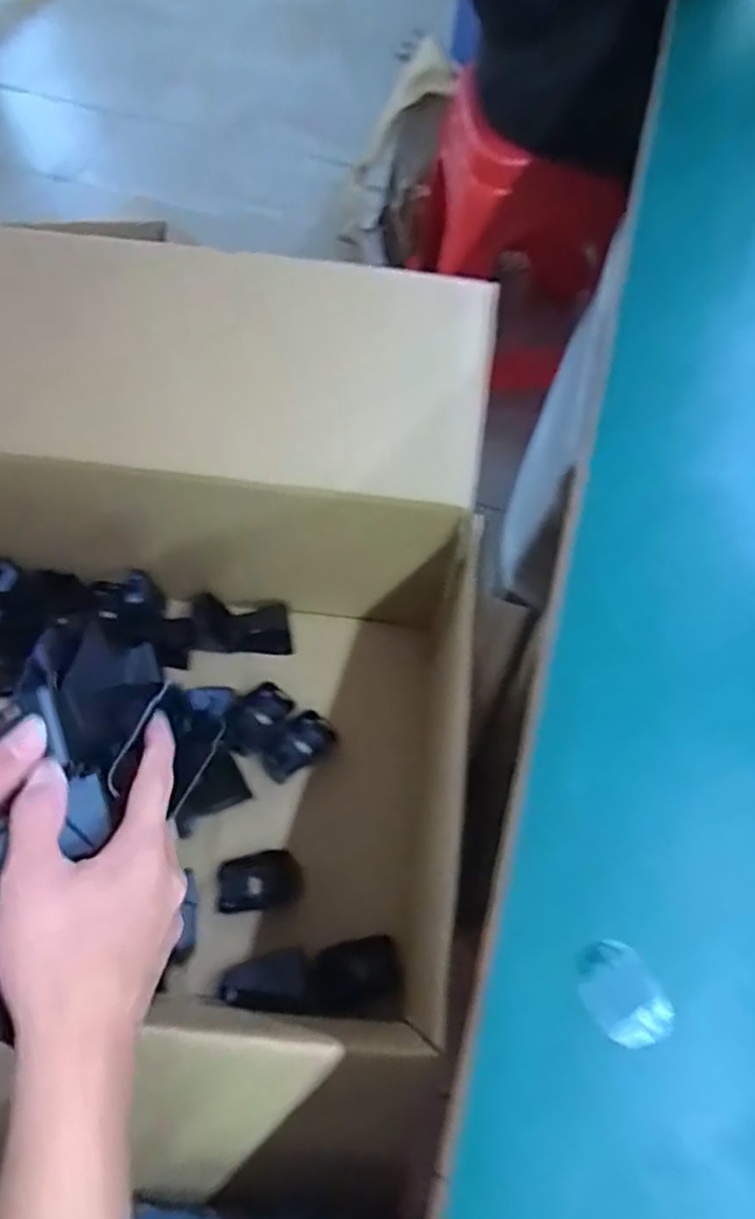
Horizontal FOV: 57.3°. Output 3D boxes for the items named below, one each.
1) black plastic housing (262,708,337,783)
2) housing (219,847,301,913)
[{"bbox_3d":[-0.070,0.124,0.625,0.069,0.019,0.046,-34,70,-18],"label":"black plastic housing"},{"bbox_3d":[-0.097,0.221,0.562,0.067,0.030,0.042,-9,64,-7],"label":"housing"}]

